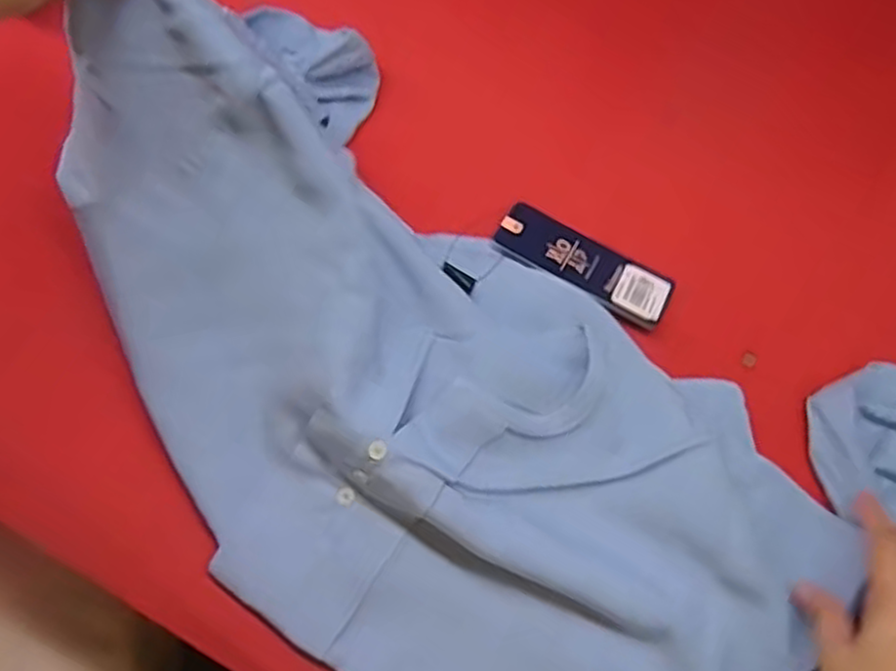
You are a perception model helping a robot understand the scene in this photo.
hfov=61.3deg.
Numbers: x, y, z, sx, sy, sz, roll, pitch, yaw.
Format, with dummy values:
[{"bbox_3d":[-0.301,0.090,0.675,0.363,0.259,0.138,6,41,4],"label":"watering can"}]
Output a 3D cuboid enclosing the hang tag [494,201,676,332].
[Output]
[{"bbox_3d":[0.090,-0.048,0.502,0.119,0.004,0.043,30,66,6],"label":"hang tag"}]

